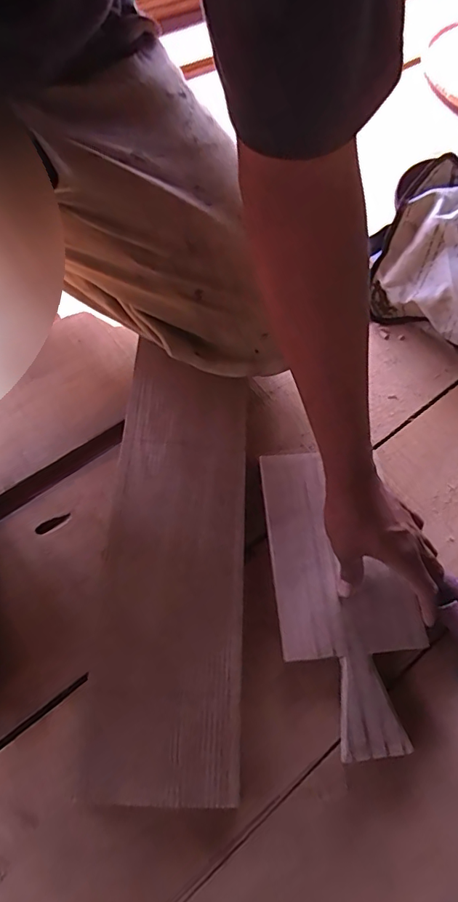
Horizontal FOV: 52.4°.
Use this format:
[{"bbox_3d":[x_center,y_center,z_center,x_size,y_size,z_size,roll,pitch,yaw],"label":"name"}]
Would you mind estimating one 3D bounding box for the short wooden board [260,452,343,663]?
[{"bbox_3d":[0.074,0.104,0.498,0.064,0.021,0.214,-2,63,-4],"label":"short wooden board"}]

